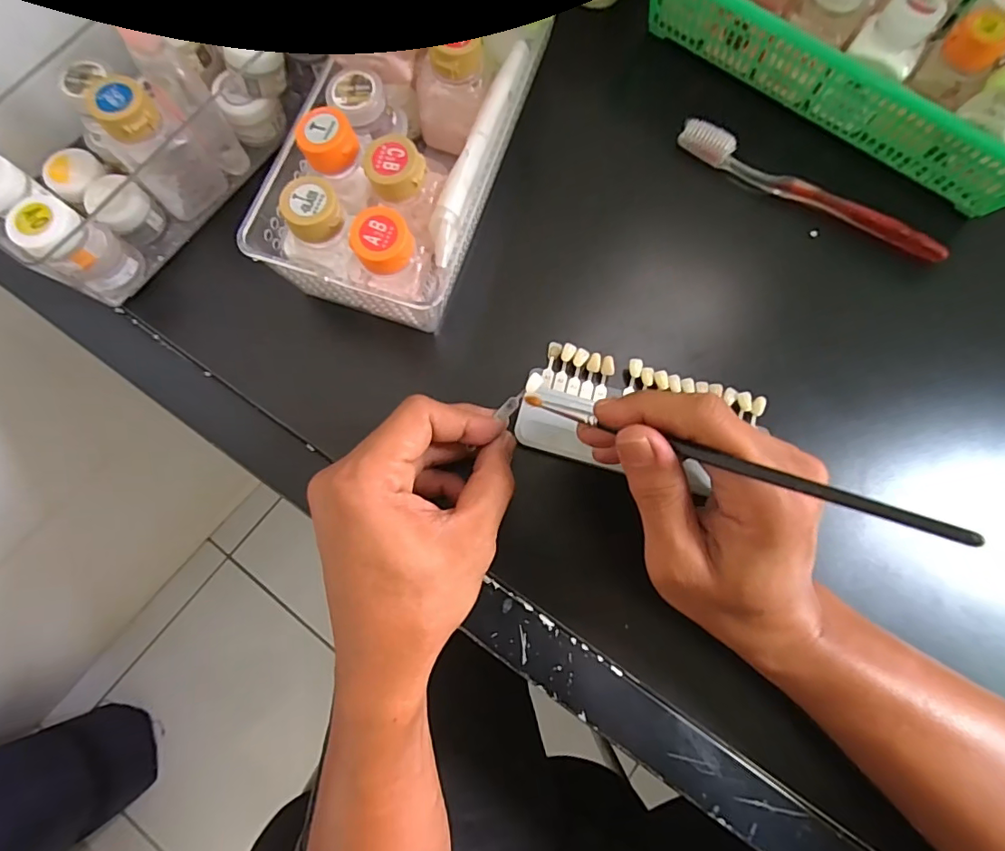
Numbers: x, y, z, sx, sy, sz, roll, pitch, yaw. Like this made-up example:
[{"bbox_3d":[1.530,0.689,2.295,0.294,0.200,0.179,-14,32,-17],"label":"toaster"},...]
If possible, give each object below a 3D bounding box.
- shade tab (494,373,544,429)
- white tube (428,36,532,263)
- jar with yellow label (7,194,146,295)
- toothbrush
[{"bbox_3d":[0.011,-0.015,0.278,0.009,0.004,0.032,43,97,8],"label":"shade tab"},{"bbox_3d":[-0.015,-0.157,0.287,0.015,0.016,0.141,19,77,3],"label":"white tube"},{"bbox_3d":[-0.239,-0.101,0.288,0.030,0.054,0.035,31,77,6],"label":"jar with yellow label"},{"bbox_3d":[0.205,-0.155,0.340,0.186,0.017,0.021,31,77,6],"label":"toothbrush"}]

